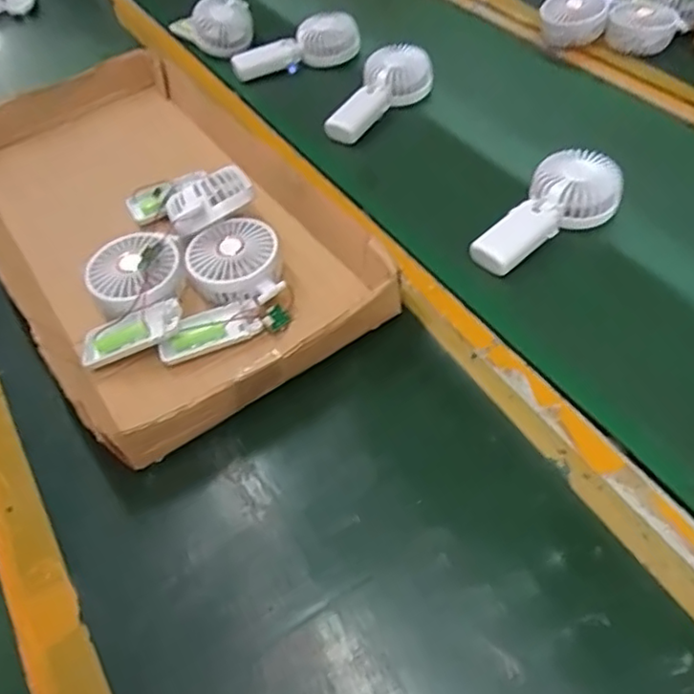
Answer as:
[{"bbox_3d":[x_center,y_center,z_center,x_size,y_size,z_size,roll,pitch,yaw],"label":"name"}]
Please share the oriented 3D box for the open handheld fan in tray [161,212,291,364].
[{"bbox_3d":[-0.114,-0.059,0.573,0.110,0.039,0.128,-8,51,-5],"label":"open handheld fan in tray"}]

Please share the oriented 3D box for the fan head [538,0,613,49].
[{"bbox_3d":[0.320,-0.462,0.878,0.094,0.059,0.074,13,52,12],"label":"fan head"}]

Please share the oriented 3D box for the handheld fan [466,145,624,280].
[{"bbox_3d":[0.202,-0.133,0.614,0.082,0.039,0.169,35,60,26],"label":"handheld fan"}]

